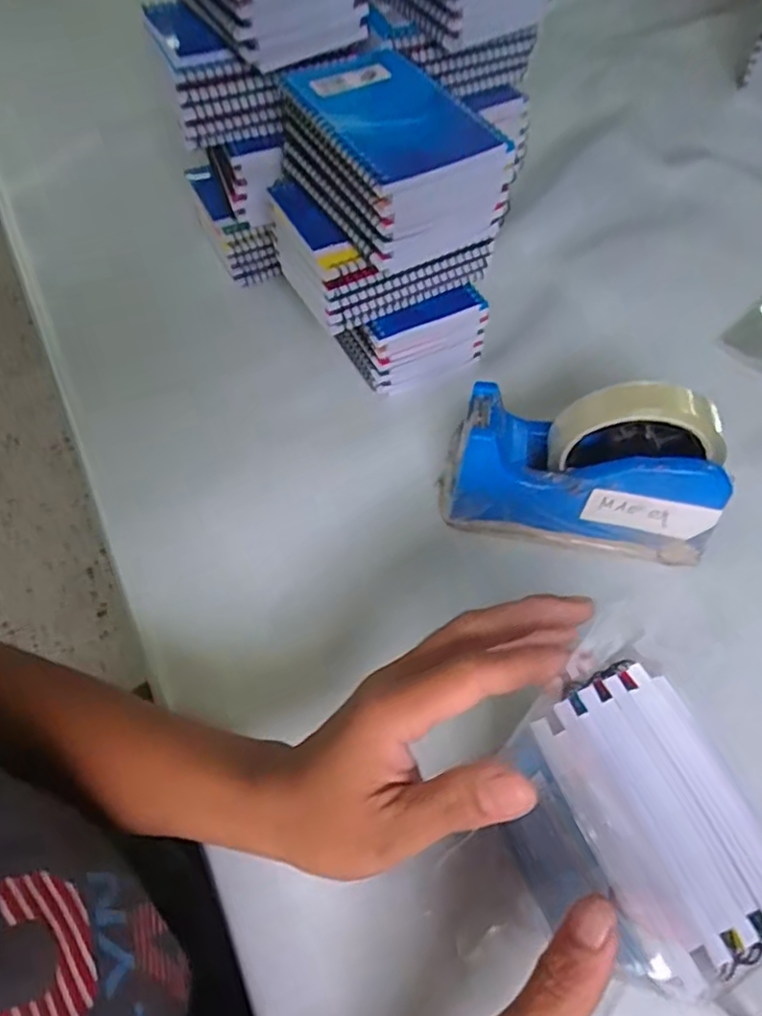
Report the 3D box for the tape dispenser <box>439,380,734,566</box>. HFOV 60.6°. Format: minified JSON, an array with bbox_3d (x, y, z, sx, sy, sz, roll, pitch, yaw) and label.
[{"bbox_3d":[0.119,-0.024,0.395,0.162,0.098,0.058,8,58,7],"label":"tape dispenser"}]

